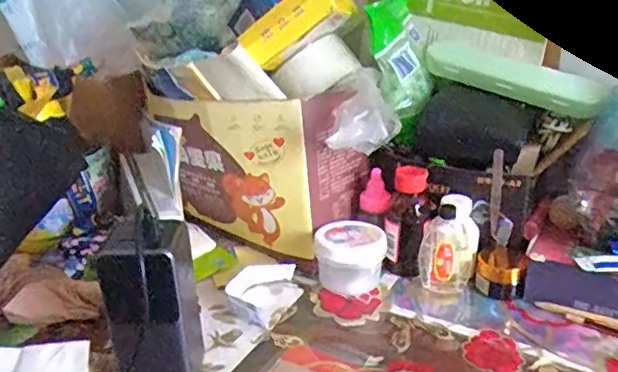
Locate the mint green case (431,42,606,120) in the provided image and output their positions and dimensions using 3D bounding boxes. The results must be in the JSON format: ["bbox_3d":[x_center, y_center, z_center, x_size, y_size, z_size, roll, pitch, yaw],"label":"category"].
[{"bbox_3d":[0.195,-0.104,0.562,0.167,0.030,0.043,23,32,20],"label":"mint green case"}]

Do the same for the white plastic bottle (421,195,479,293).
[{"bbox_3d":[0.134,0.055,0.547,0.049,0.085,0.042,5,25,15],"label":"white plastic bottle"}]

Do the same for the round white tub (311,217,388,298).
[{"bbox_3d":[0.039,0.069,0.562,0.066,0.053,0.064,-4,24,-3],"label":"round white tub"}]

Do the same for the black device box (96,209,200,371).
[{"bbox_3d":[-0.109,0.093,0.410,0.061,0.144,0.049,-10,25,-17],"label":"black device box"}]

